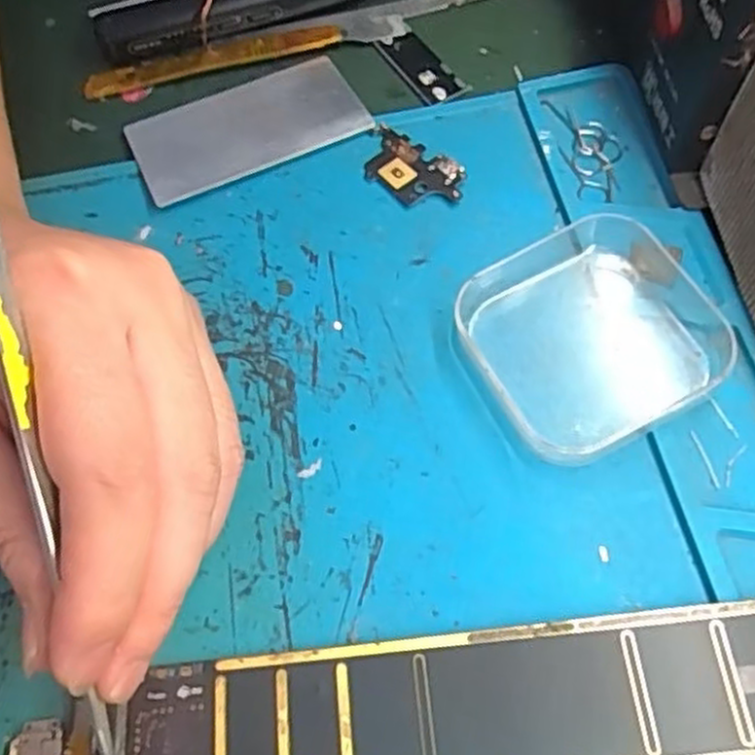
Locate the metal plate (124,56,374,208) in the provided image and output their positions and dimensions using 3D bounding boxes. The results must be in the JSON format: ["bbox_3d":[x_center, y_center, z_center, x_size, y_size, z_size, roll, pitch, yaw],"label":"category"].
[{"bbox_3d":[-0.046,-0.089,0.275,0.079,0.004,0.044,-22,64,-7],"label":"metal plate"}]

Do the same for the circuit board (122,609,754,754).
[{"bbox_3d":[0.039,0.078,0.184,0.199,0.004,0.034,-7,62,2],"label":"circuit board"}]

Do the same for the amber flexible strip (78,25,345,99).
[{"bbox_3d":[-0.062,-0.120,0.291,0.096,0.004,0.010,-13,63,-2],"label":"amber flexible strip"}]

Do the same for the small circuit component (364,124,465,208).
[{"bbox_3d":[0.010,-0.070,0.262,0.040,0.004,0.022,37,71,20],"label":"small circuit component"}]

